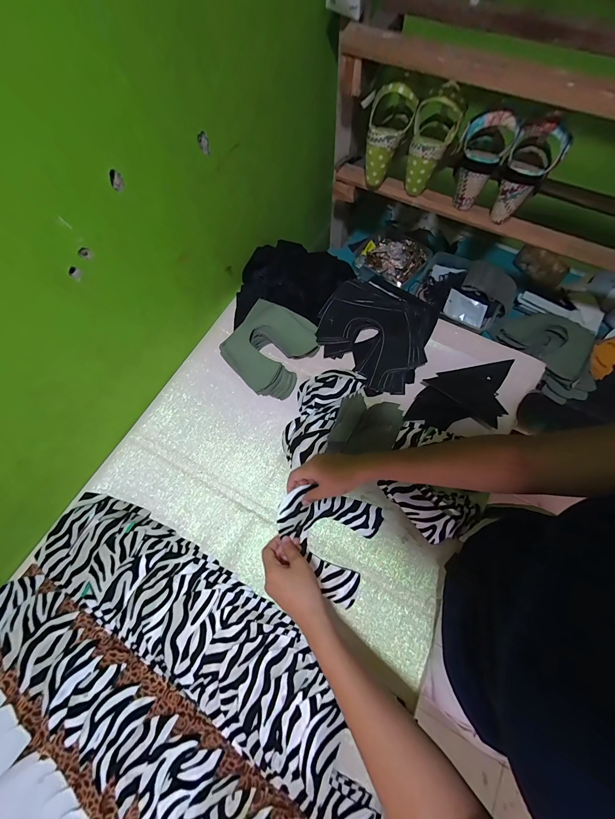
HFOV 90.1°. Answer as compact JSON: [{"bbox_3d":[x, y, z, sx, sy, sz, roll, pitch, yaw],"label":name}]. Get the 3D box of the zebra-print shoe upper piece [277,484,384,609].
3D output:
[{"bbox_3d":[0.026,0.194,0.472,0.150,0.060,0.150,22,70,9],"label":"zebra-print shoe upper piece"}]

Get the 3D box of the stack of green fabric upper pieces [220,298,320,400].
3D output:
[{"bbox_3d":[-0.075,-0.117,0.588,0.151,0.058,0.159,28,71,11],"label":"stack of green fabric upper pieces"}]

